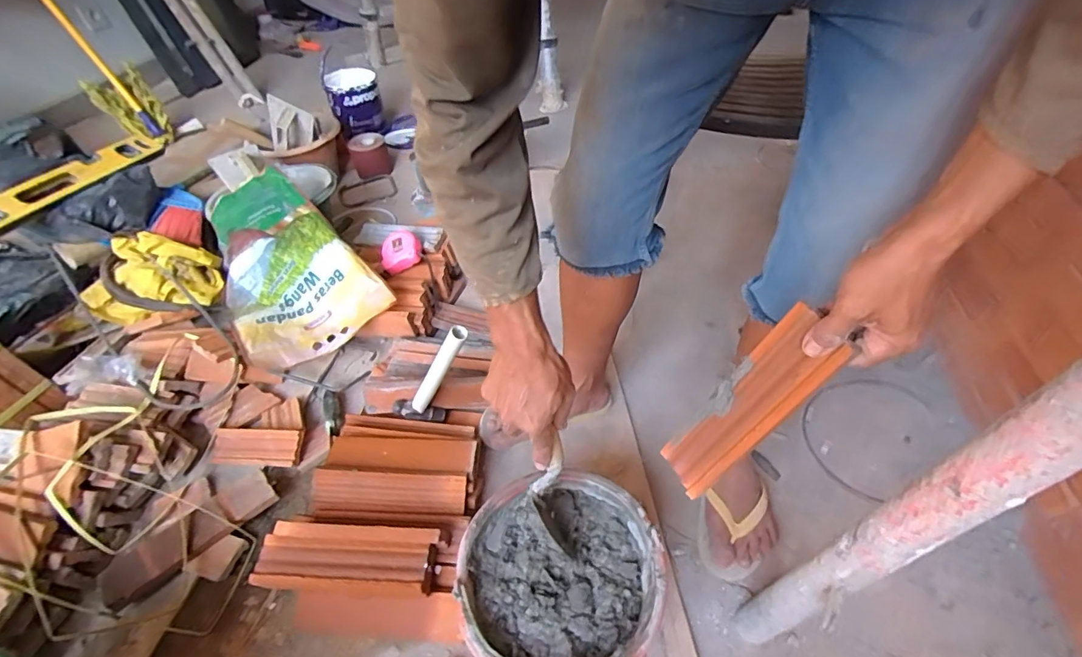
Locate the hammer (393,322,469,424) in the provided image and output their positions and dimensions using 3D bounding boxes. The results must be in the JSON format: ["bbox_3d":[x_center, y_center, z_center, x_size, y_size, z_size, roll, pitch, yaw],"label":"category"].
[{"bbox_3d":[-0.166,0.078,0.773,0.083,0.246,0.031,23,46,-12],"label":"hammer"}]

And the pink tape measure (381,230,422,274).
[{"bbox_3d":[-0.308,-0.171,1.066,0.086,0.053,0.072,-14,47,-11],"label":"pink tape measure"}]

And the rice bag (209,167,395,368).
[{"bbox_3d":[-0.513,-0.130,0.978,0.266,0.160,0.389,-30,52,-24],"label":"rice bag"}]

